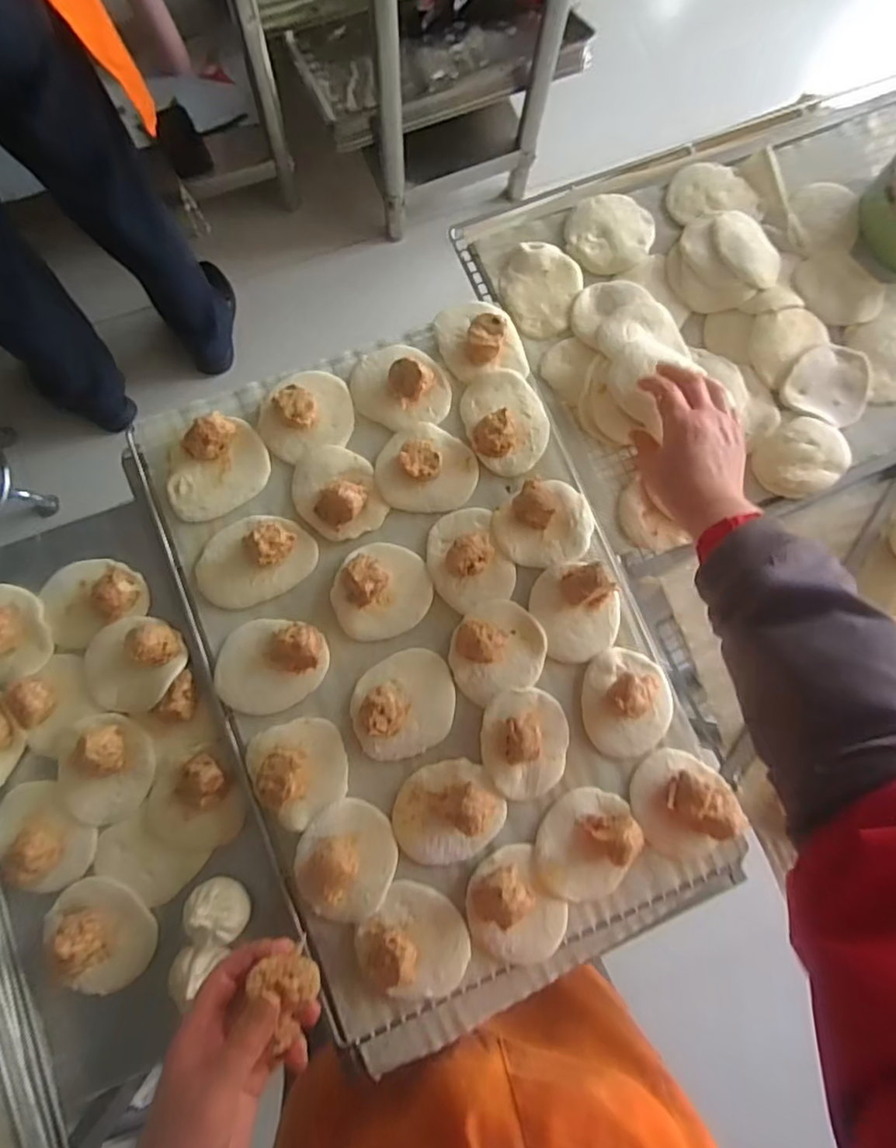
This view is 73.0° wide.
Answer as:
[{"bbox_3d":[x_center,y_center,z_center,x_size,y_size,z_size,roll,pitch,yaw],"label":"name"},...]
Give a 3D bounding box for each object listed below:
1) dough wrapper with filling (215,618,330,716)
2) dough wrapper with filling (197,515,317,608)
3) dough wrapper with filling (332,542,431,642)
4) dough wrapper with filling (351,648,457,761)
[{"bbox_3d":[-0.160,0.083,0.540,0.094,0.022,0.081,3,82,-3],"label":"dough wrapper with filling"},{"bbox_3d":[-0.181,-0.016,0.564,0.115,0.041,0.079,-25,84,-7],"label":"dough wrapper with filling"},{"bbox_3d":[-0.062,0.015,0.560,0.092,0.035,0.083,-44,87,-8],"label":"dough wrapper with filling"},{"bbox_3d":[-0.039,0.118,0.544,0.097,0.033,0.086,-32,85,-7],"label":"dough wrapper with filling"}]

